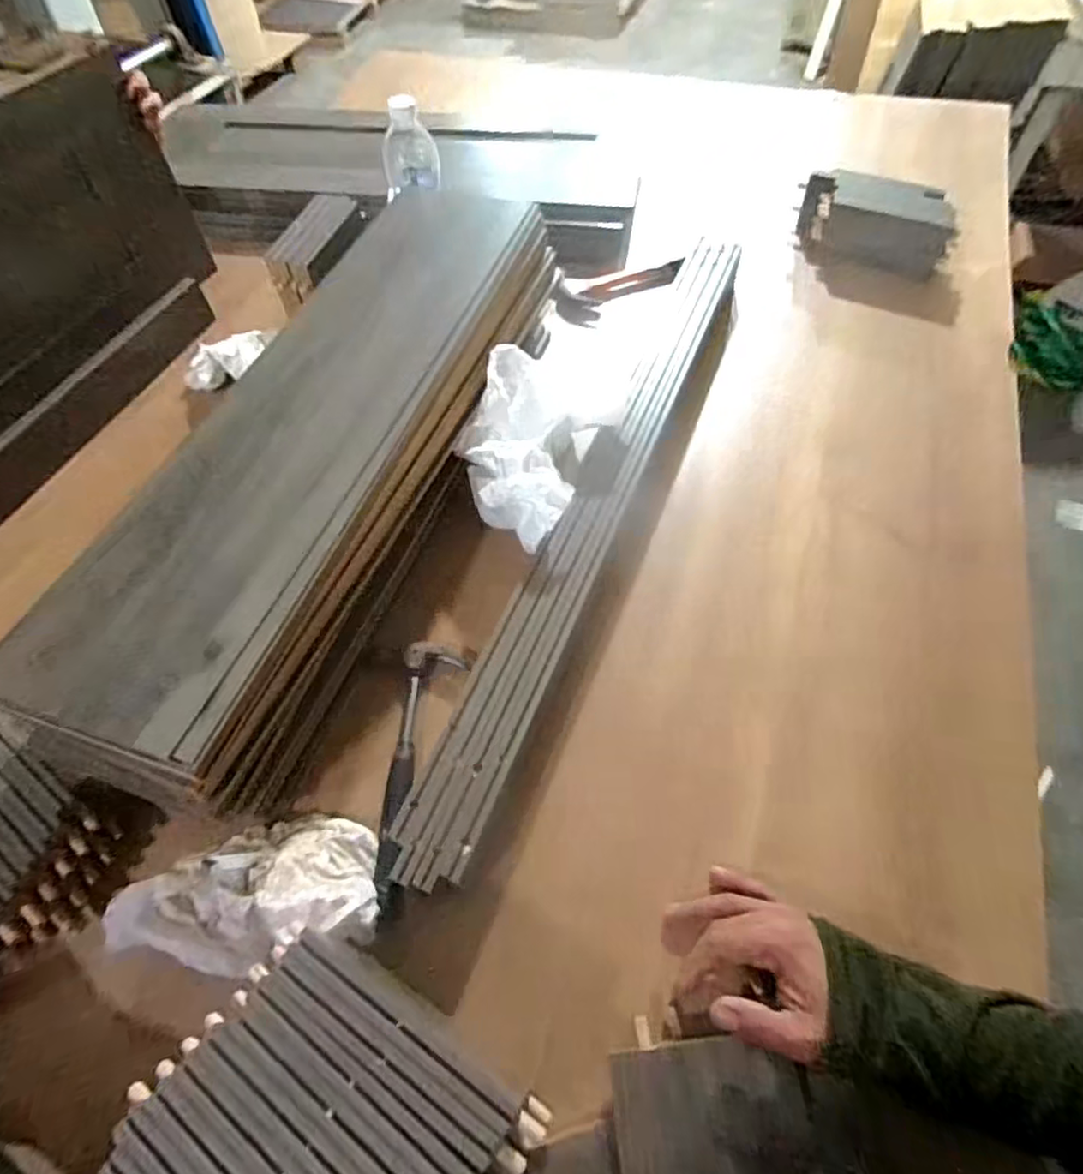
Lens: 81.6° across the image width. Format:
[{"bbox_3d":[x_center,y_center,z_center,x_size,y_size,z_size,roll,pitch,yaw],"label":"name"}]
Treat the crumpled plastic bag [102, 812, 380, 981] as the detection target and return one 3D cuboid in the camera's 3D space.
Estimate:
[{"bbox_3d":[-0.219,0.214,0.448,0.198,0.064,0.100,-8,58,-3],"label":"crumpled plastic bag"}]

